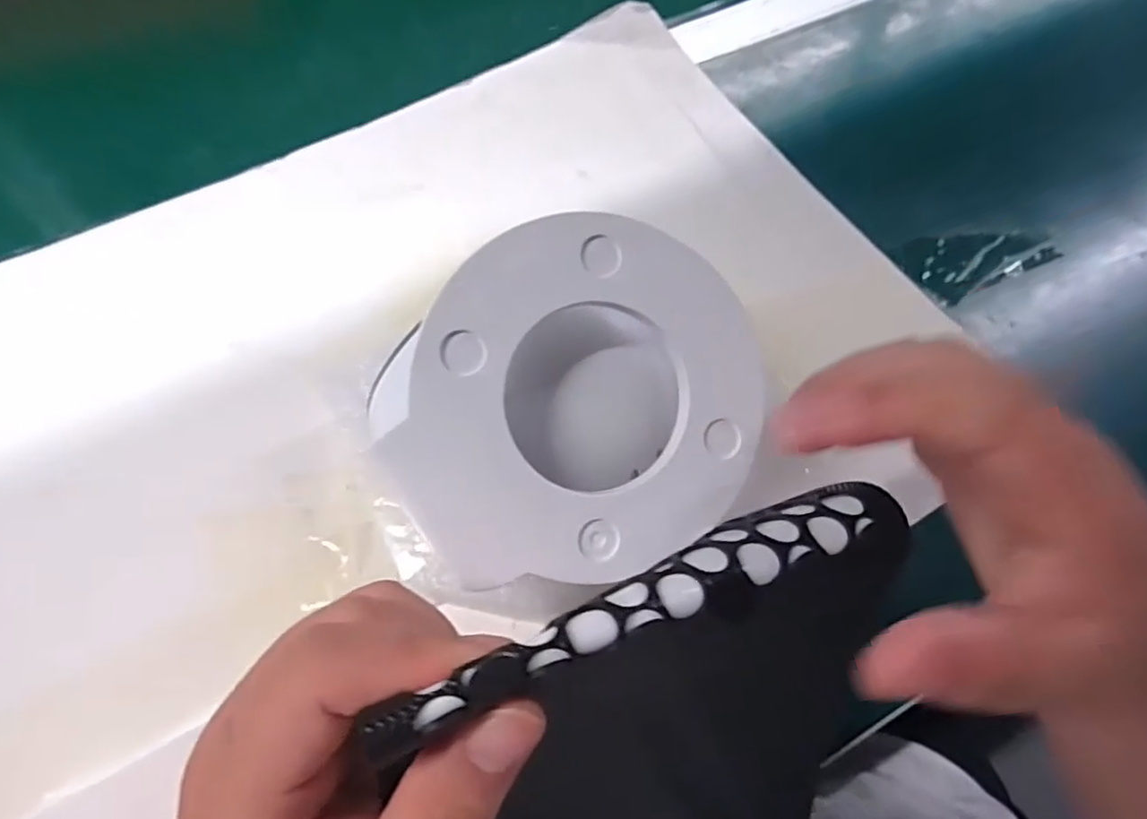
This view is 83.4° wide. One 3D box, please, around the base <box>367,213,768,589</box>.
[{"bbox_3d":[-0.004,-0.001,0.183,0.097,0.045,0.087,-25,97,-13],"label":"base"}]

